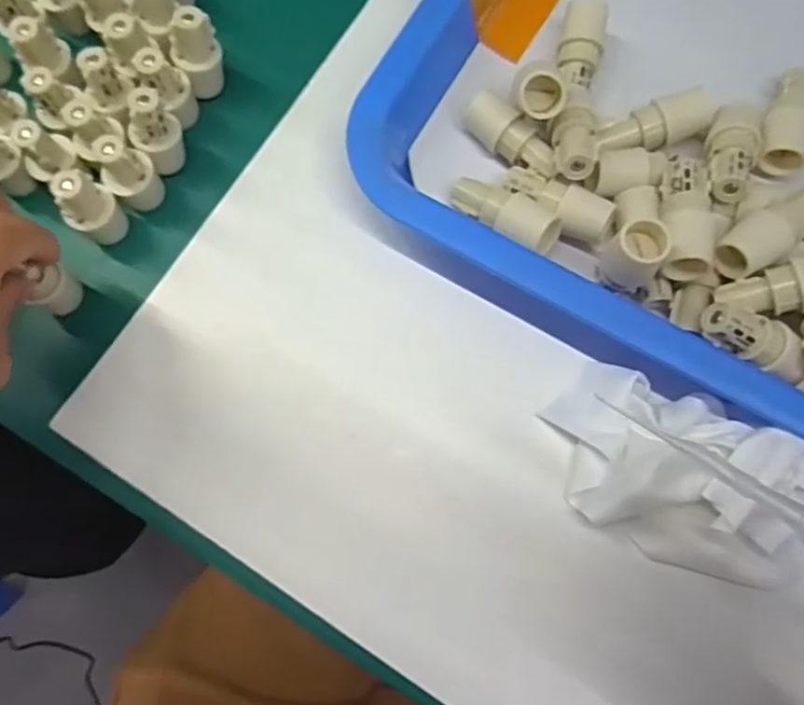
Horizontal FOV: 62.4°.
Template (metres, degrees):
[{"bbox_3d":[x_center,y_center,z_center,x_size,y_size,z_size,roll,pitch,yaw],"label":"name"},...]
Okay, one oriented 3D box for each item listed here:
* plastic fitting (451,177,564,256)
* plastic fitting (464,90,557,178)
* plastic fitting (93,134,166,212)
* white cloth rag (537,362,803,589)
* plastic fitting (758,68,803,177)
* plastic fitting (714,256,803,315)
[{"bbox_3d":[0.046,-0.065,0.307,0.053,0.022,0.019,33,77,23],"label":"plastic fitting"},{"bbox_3d":[0.053,-0.101,0.319,0.050,0.020,0.020,43,80,12],"label":"plastic fitting"},{"bbox_3d":[-0.130,-0.085,0.315,0.023,0.044,0.017,-43,78,-10],"label":"plastic fitting"},{"bbox_3d":[0.118,0.052,0.281,0.116,0.038,0.067,25,77,8],"label":"white cloth rag"},{"bbox_3d":[0.185,-0.109,0.319,0.021,0.023,0.051,22,76,7],"label":"plastic fitting"},{"bbox_3d":[0.159,-0.027,0.274,0.053,0.017,0.020,-12,74,18],"label":"plastic fitting"}]

